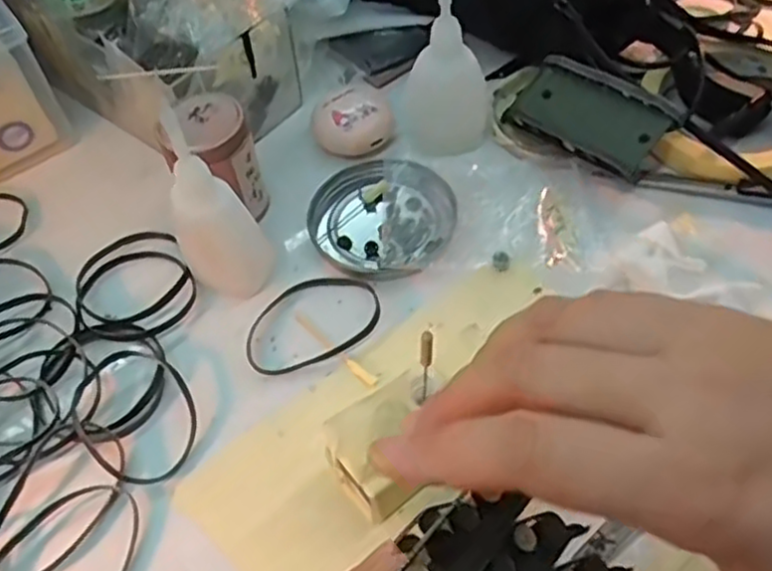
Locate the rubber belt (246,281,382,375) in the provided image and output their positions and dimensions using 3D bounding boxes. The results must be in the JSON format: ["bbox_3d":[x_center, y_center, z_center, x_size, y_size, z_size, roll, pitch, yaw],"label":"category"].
[{"bbox_3d":[-0.037,0.017,0.359,0.070,0.004,0.046,-17,56,-7],"label":"rubber belt"}]

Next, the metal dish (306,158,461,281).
[{"bbox_3d":[-0.002,-0.038,0.392,0.082,0.012,0.075,-2,55,3],"label":"metal dish"}]

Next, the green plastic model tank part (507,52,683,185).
[{"bbox_3d":[0.108,-0.095,0.392,0.092,0.013,0.043,39,96,34],"label":"green plastic model tank part"}]

